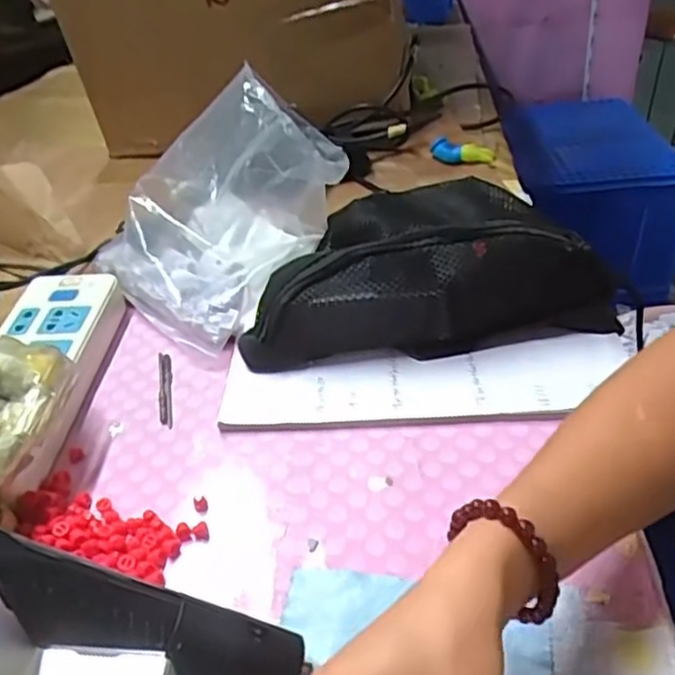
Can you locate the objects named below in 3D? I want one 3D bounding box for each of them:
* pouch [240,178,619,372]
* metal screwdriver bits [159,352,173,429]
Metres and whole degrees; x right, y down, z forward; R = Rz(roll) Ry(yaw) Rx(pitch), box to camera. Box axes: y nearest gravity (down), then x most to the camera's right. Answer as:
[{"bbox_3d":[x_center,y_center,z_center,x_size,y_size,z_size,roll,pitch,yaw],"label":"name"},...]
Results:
[{"bbox_3d":[0.062,-0.060,0.543,0.272,0.081,0.141,-5,40,1],"label":"pouch"},{"bbox_3d":[-0.127,0.036,0.518,0.009,0.009,0.083,-12,40,-7],"label":"metal screwdriver bits"}]

